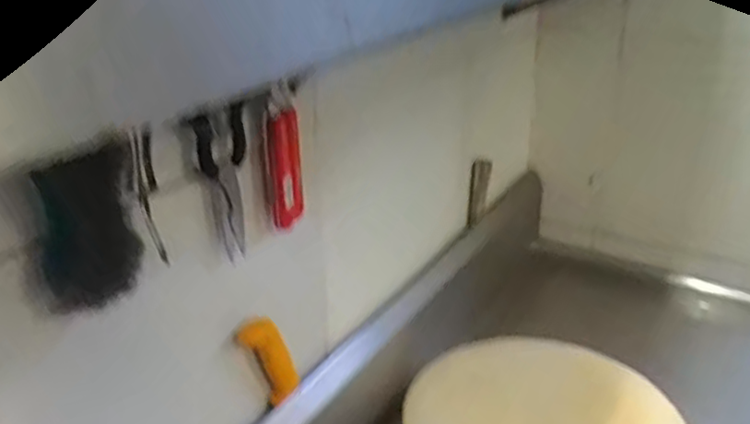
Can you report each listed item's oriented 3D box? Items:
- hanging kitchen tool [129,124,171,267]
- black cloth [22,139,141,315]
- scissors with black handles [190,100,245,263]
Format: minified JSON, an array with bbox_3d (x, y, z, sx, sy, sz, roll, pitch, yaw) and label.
[{"bbox_3d":[-0.179,-0.012,0.544,0.016,0.110,0.020,-9,25,-18],"label":"hanging kitchen tool"},{"bbox_3d":[-0.204,0.013,0.479,0.073,0.125,0.029,-16,28,-32],"label":"black cloth"},{"bbox_3d":[-0.135,-0.023,0.616,0.021,0.139,0.043,10,26,23],"label":"scissors with black handles"}]

